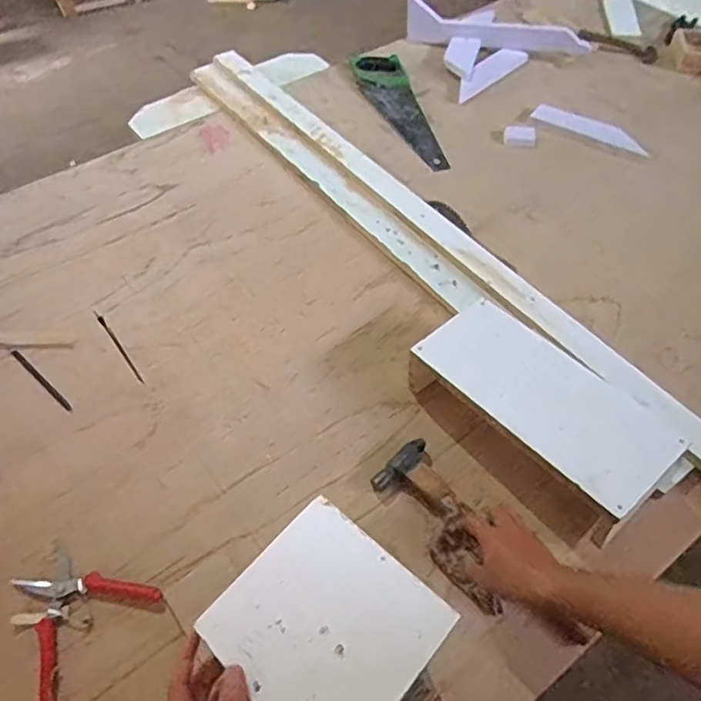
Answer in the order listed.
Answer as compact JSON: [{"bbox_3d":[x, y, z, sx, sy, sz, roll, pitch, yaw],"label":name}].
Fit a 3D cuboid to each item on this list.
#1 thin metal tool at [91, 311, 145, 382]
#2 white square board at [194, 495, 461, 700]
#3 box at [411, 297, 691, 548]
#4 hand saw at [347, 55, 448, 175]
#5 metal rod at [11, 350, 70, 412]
[{"bbox_3d":[-0.365,-0.008,0.937,0.010,0.006,0.175,-31,59,-20],"label":"thin metal tool"},{"bbox_3d":[-0.020,0.220,0.480,0.155,0.010,0.151,37,61,22],"label":"white square board"},{"bbox_3d":[0.239,0.088,0.796,0.164,0.127,0.328,-38,62,-24],"label":"box"},{"bbox_3d":[0.118,-0.529,1.300,0.117,0.035,0.414,-17,55,-11],"label":"hand saw"},{"bbox_3d":[-0.464,0.043,0.894,0.154,0.004,0.011,36,62,24],"label":"metal rod"}]

